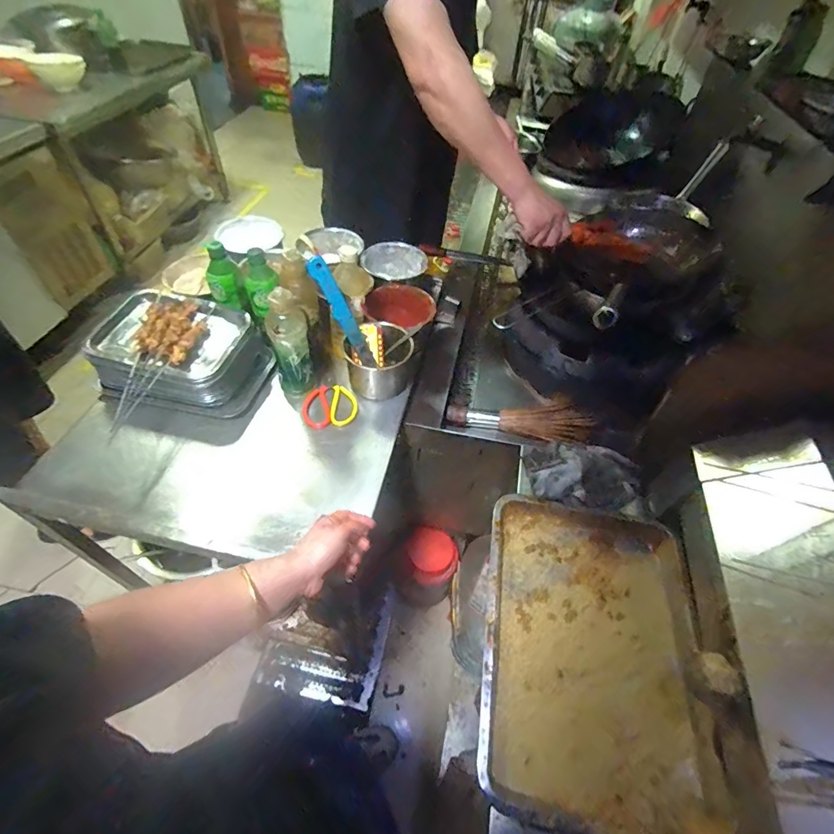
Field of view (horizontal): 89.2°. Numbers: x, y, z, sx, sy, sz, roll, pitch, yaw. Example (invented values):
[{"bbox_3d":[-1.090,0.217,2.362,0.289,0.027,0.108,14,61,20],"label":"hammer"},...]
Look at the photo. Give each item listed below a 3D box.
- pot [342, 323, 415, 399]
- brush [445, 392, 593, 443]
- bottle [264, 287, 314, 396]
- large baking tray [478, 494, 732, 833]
[{"bbox_3d":[-0.071,-0.107,0.818,0.124,0.106,0.106,-9,53,-12],"label":"pot"},{"bbox_3d":[0.197,0.002,0.829,0.268,0.043,0.079,4,50,17],"label":"brush"},{"bbox_3d":[-0.217,-0.130,0.745,0.056,0.198,0.077,37,58,22],"label":"bottle"},{"bbox_3d":[0.225,0.298,0.559,0.265,0.044,0.370,11,51,3],"label":"large baking tray"}]

